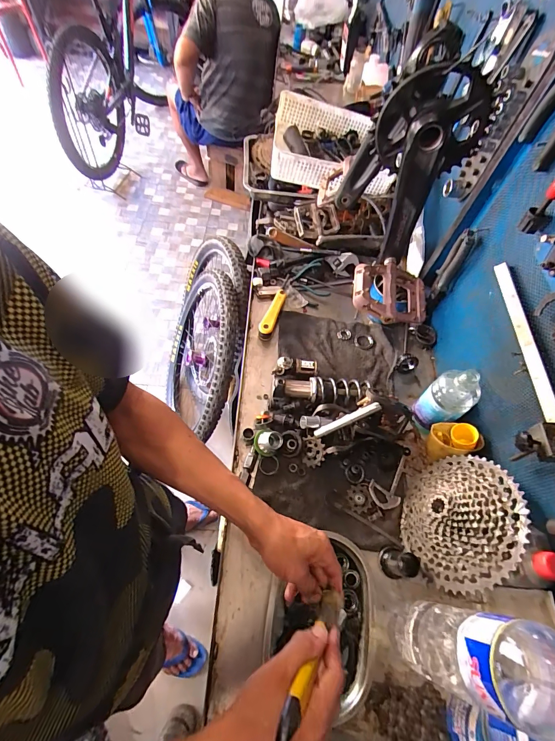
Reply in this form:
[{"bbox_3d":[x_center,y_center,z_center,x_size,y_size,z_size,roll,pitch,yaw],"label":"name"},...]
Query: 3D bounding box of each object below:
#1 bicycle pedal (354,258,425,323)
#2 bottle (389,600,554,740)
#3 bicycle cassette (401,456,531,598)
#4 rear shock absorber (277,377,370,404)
[{"bbox_3d":[0.166,-0.116,0.503,0.110,0.034,0.109,18,58,3],"label":"bicycle pedal"},{"bbox_3d":[0.225,0.320,0.382,0.085,0.315,0.090,23,59,6],"label":"bottle"},{"bbox_3d":[0.260,0.216,0.512,0.056,0.191,0.196,34,63,-22],"label":"bicycle cassette"},{"bbox_3d":[0.089,0.043,0.676,0.190,0.046,0.057,3,59,-6],"label":"rear shock absorber"}]

